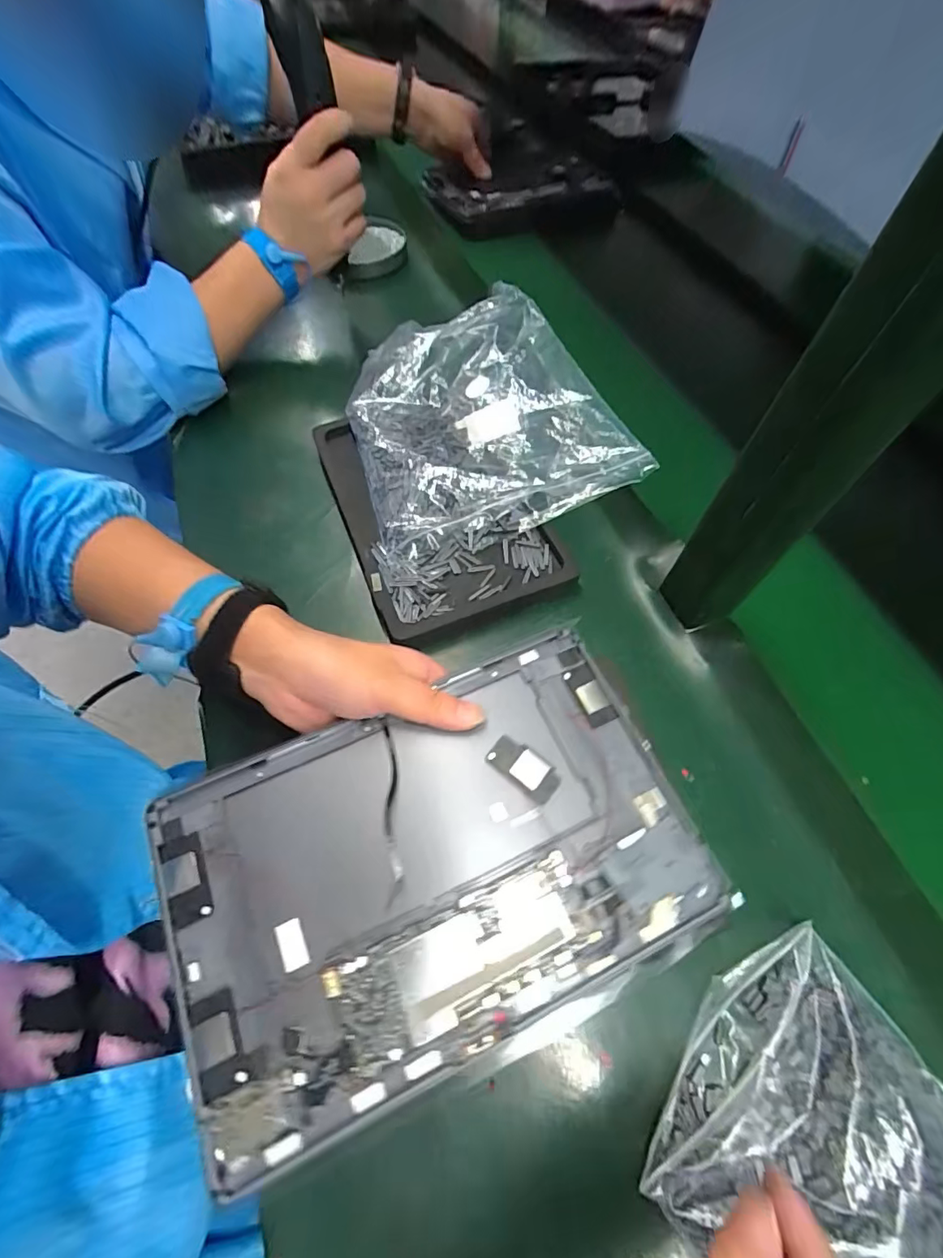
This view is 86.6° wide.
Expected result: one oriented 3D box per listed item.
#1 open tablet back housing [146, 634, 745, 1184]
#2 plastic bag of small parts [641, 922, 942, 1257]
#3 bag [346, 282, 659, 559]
[{"bbox_3d":[-0.017,0.119,0.256,0.251,0.016,0.172,-19,66,-11],"label":"open tablet back housing"},{"bbox_3d":[0.181,0.259,0.212,0.147,0.059,0.190,-32,69,-16],"label":"plastic bag of small parts"},{"bbox_3d":[-0.001,-0.209,0.461,0.220,0.046,0.285,-14,65,-9],"label":"bag"}]

